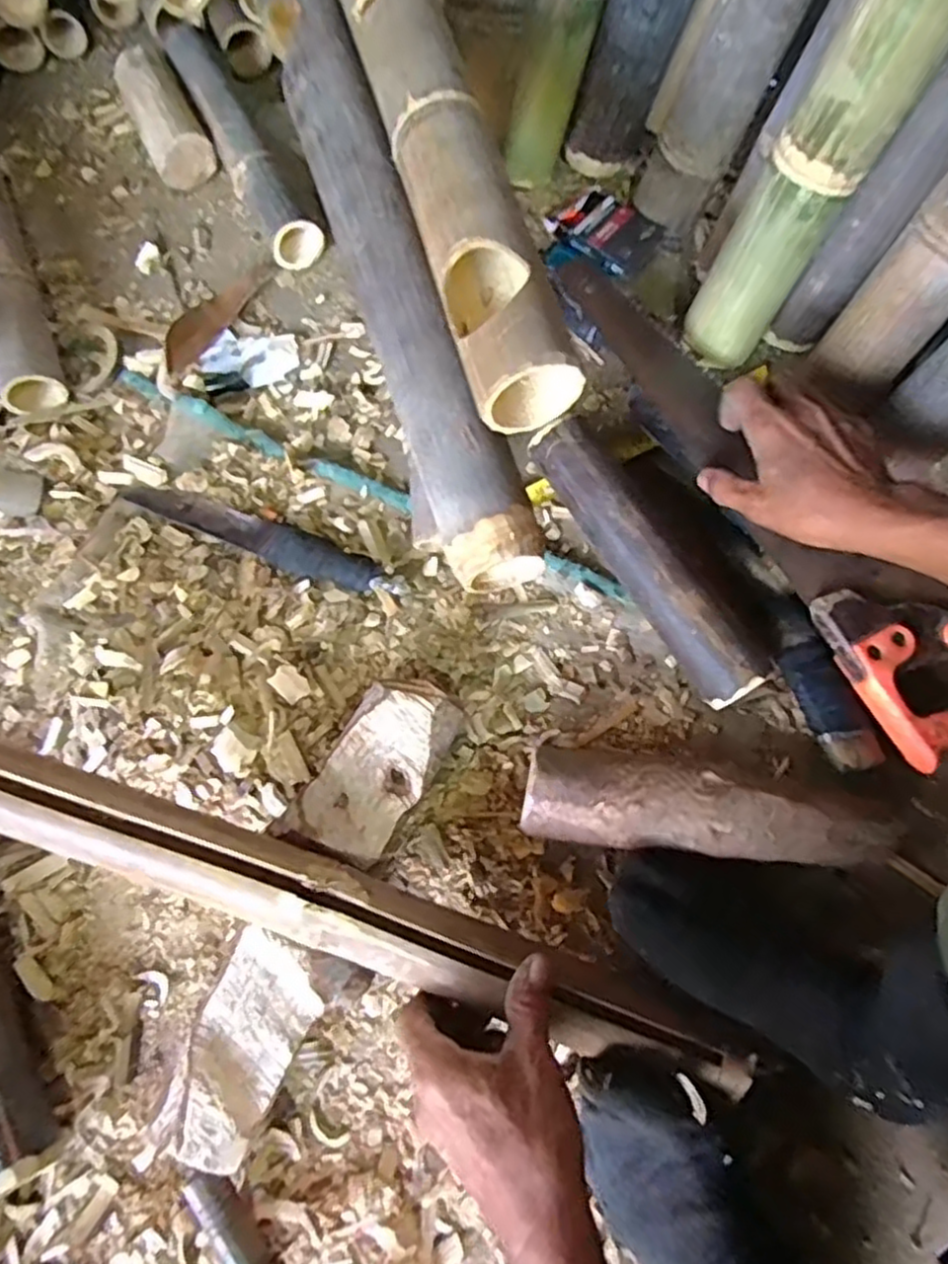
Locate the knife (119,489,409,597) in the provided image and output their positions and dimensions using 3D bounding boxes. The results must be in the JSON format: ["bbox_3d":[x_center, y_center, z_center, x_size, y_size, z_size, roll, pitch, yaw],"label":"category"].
[{"bbox_3d":[-0.180,-0.084,0.626,0.260,0.022,0.040,23,73,8],"label":"knife"}]

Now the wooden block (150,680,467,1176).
[{"bbox_3d":[-0.108,0.188,0.516,0.084,0.055,0.326,22,73,8],"label":"wooden block"}]

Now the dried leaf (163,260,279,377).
[{"bbox_3d":[-0.250,-0.307,0.696,0.034,0.023,0.154,29,74,10],"label":"dried leaf"}]

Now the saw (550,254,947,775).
[{"bbox_3d":[0.235,-0.118,0.598,0.124,0.049,0.495,-35,77,-10],"label":"saw"}]

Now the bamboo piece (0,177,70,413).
[{"bbox_3d":[-0.451,-0.338,0.696,0.055,0.058,0.301,-22,72,-6],"label":"bamboo piece"}]

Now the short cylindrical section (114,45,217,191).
[{"bbox_3d":[-0.324,-0.537,0.767,0.062,0.062,0.154,-24,73,-7],"label":"short cylindrical section"}]

